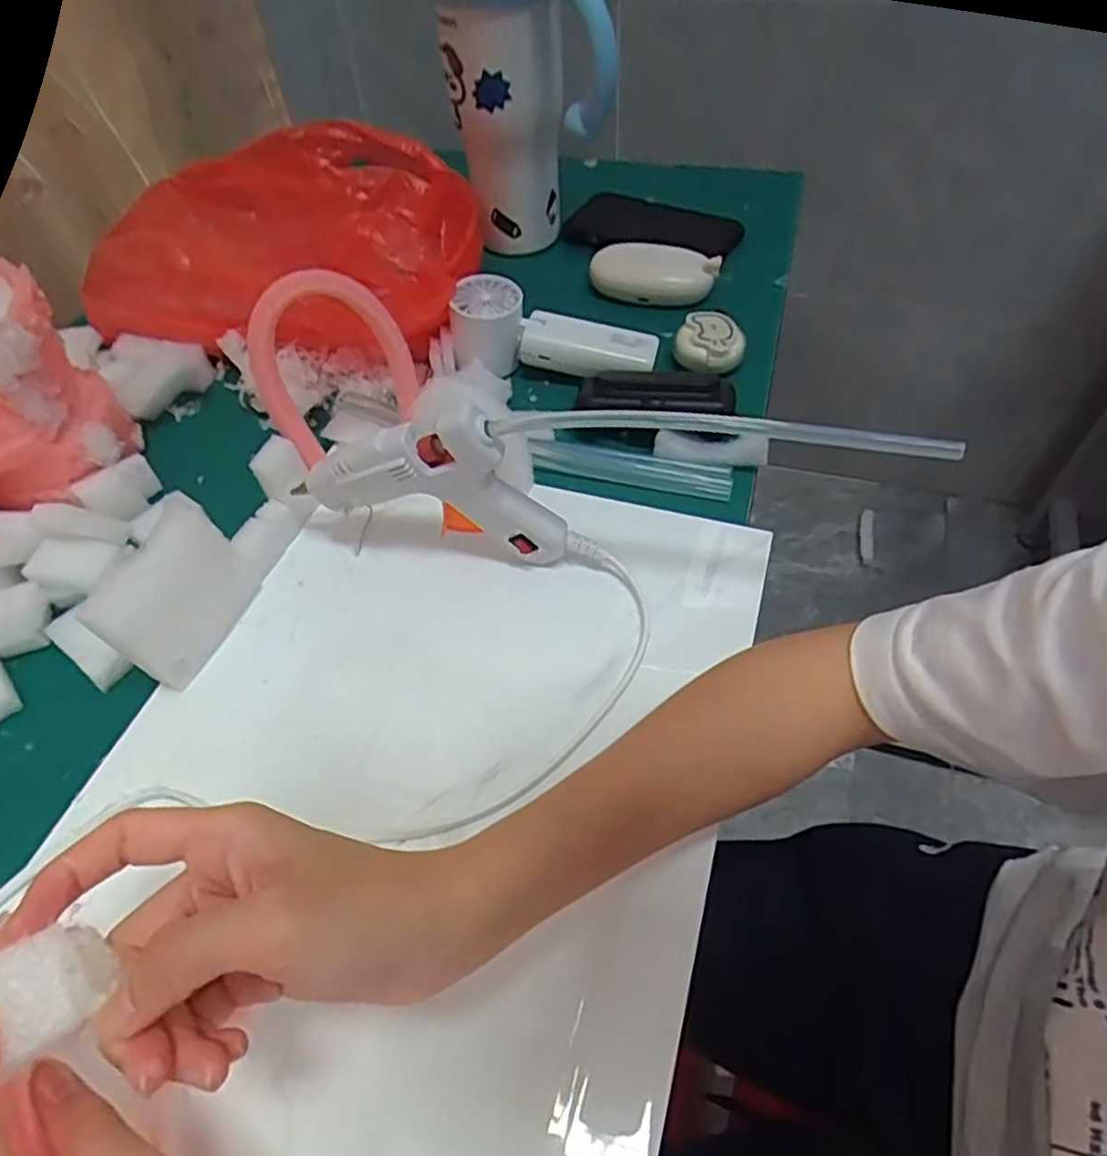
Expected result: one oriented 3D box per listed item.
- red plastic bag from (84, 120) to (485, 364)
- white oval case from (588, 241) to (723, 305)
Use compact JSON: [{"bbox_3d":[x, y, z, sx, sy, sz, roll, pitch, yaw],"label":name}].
[{"bbox_3d":[-0.204,-0.247,0.513,0.302,0.111,0.148,12,54,10],"label":"red plastic bag"},{"bbox_3d":[0.085,-0.256,0.574,0.104,0.026,0.045,17,55,13],"label":"white oval case"}]

